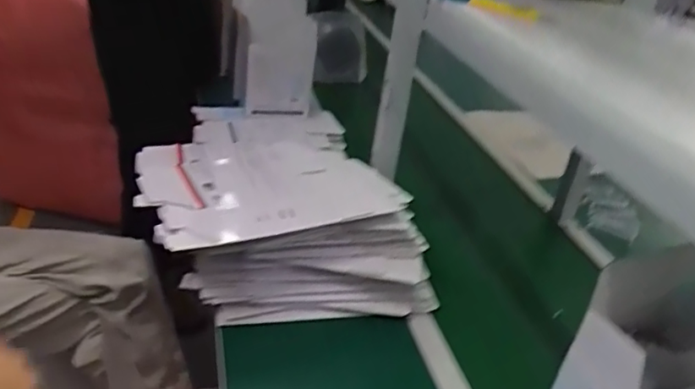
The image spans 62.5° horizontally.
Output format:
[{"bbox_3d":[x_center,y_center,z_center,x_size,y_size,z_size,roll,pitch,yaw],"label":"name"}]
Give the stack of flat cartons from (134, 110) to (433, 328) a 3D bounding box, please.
[{"bbox_3d":[-0.114,0.052,0.987,0.432,0.193,0.352,-3,31,-19],"label":"stack of flat cartons"}]

